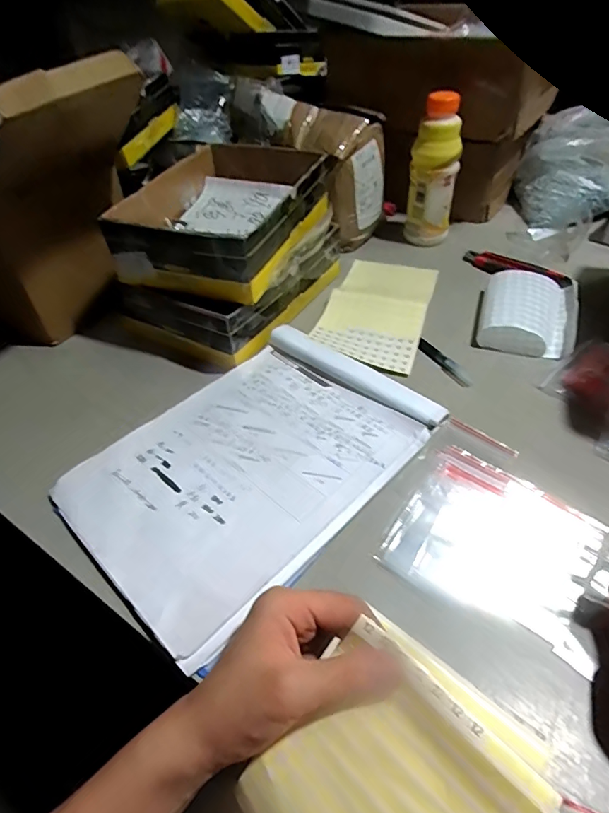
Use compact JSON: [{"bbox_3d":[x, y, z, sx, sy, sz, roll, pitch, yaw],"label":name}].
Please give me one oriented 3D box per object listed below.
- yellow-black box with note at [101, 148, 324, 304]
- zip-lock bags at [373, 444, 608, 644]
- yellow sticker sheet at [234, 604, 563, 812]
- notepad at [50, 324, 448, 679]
[{"bbox_3d":[-0.080,-0.232,0.560,0.197,0.067,0.259,12,48,16],"label":"yellow-black box with note"},{"bbox_3d":[0.151,0.104,0.376,0.139,0.015,0.131,27,53,28],"label":"zip-lock bags"},{"bbox_3d":[0.042,0.209,0.252,0.120,0.007,0.150,36,87,27],"label":"yellow sticker sheet"},{"bbox_3d":[-0.051,0.043,0.431,0.216,0.027,0.293,33,56,31],"label":"notepad"}]

